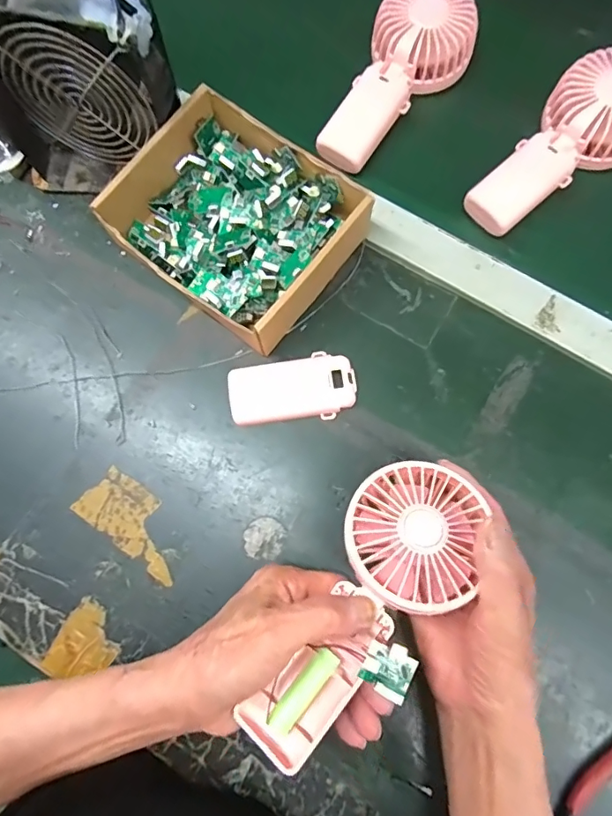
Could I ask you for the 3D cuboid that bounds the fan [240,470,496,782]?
[{"bbox_3d":[0.038,0.111,0.274,0.075,0.032,0.182,33,76,8],"label":"fan"}]

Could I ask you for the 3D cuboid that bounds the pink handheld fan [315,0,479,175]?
[{"bbox_3d":[0.079,-0.281,0.422,0.081,0.051,0.174,28,79,7],"label":"pink handheld fan"}]

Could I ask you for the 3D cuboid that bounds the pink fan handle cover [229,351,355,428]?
[{"bbox_3d":[-0.010,-0.014,0.374,0.094,0.016,0.049,-5,77,0],"label":"pink fan handle cover"}]

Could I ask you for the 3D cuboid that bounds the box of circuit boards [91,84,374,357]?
[{"bbox_3d":[-0.056,-0.144,0.384,0.170,0.055,0.143,37,80,9],"label":"box of circuit boards"}]

